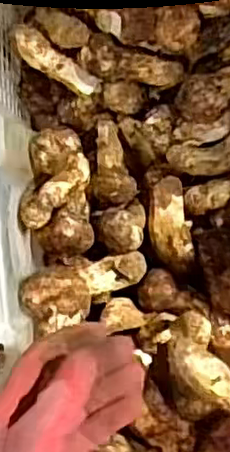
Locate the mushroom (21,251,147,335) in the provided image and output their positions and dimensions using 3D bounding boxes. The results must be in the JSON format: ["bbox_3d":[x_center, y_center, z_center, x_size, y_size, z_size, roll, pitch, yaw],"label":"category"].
[{"bbox_3d":[-0.025,0.050,0.549,0.108,0.035,0.047,-20,88,-35],"label":"mushroom"}]

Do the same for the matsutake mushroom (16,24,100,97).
[{"bbox_3d":[-0.048,-0.135,0.544,0.082,0.018,0.024,32,88,-18],"label":"matsutake mushroom"}]

